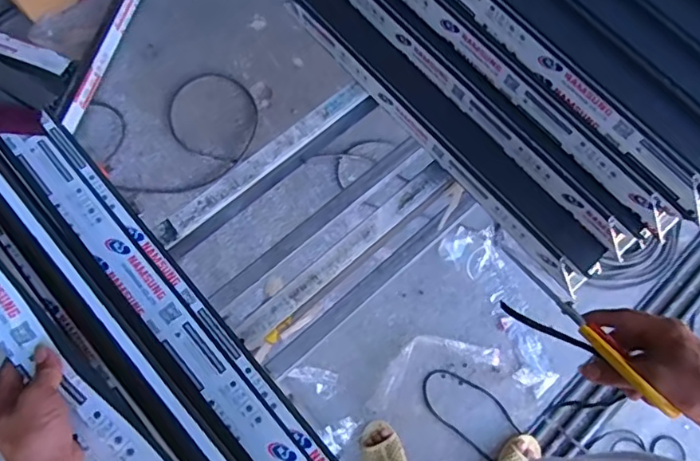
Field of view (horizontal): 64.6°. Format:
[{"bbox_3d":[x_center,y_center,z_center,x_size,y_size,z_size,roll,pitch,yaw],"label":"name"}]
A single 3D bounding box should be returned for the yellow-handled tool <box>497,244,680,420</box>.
[{"bbox_3d":[0.226,0.090,0.550,0.018,0.020,0.224,-29,50,-10],"label":"yellow-handled tool"}]

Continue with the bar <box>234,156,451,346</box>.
[{"bbox_3d":[0.000,0.023,0.719,0.348,0.023,0.035,-40,75,-13],"label":"bar"}]

